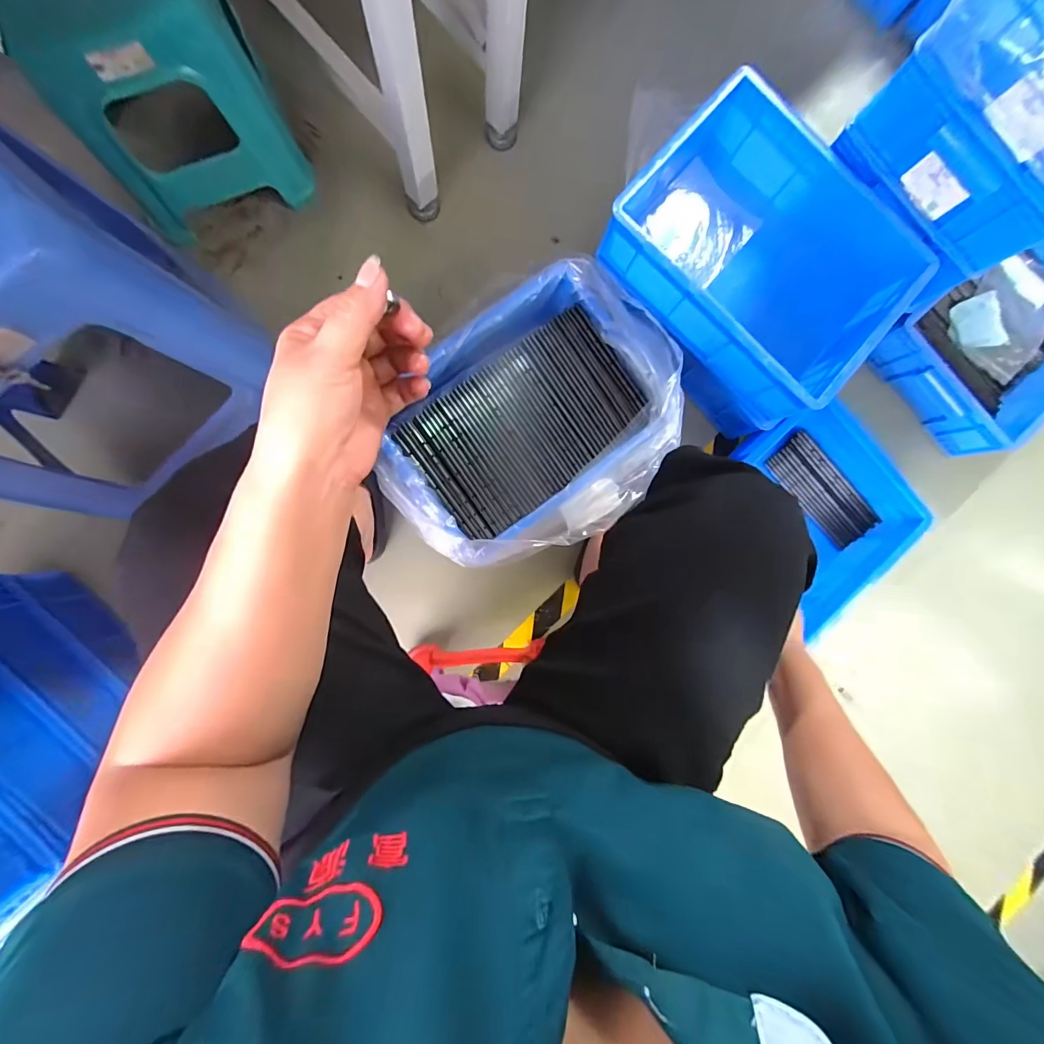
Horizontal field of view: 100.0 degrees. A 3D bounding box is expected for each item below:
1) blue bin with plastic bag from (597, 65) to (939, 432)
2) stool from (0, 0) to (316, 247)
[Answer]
[{"bbox_3d":[0.368,-0.409,0.701,0.414,0.161,0.330,41,86,-3],"label":"blue bin with plastic bag"},{"bbox_3d":[-0.498,-0.626,0.612,0.258,0.283,0.227,-22,91,-5],"label":"stool"}]

